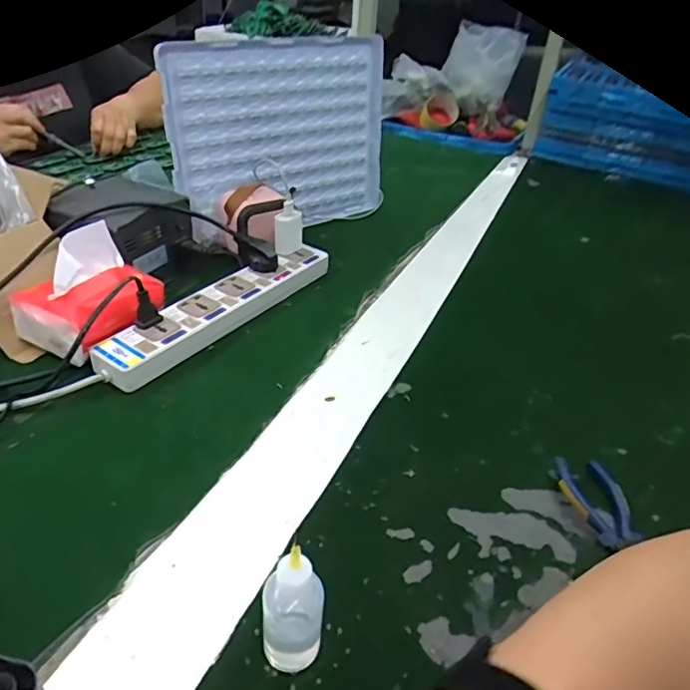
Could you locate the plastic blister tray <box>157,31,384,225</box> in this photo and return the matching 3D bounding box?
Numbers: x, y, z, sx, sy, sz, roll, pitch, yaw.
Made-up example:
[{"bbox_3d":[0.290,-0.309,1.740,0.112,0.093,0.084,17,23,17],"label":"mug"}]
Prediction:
[{"bbox_3d":[-0.080,-0.297,0.790,0.335,0.251,0.036,-20,34,-33],"label":"plastic blister tray"}]

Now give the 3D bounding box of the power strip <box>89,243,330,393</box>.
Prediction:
[{"bbox_3d":[-0.135,-0.045,0.639,0.064,0.034,0.316,25,40,24],"label":"power strip"}]

